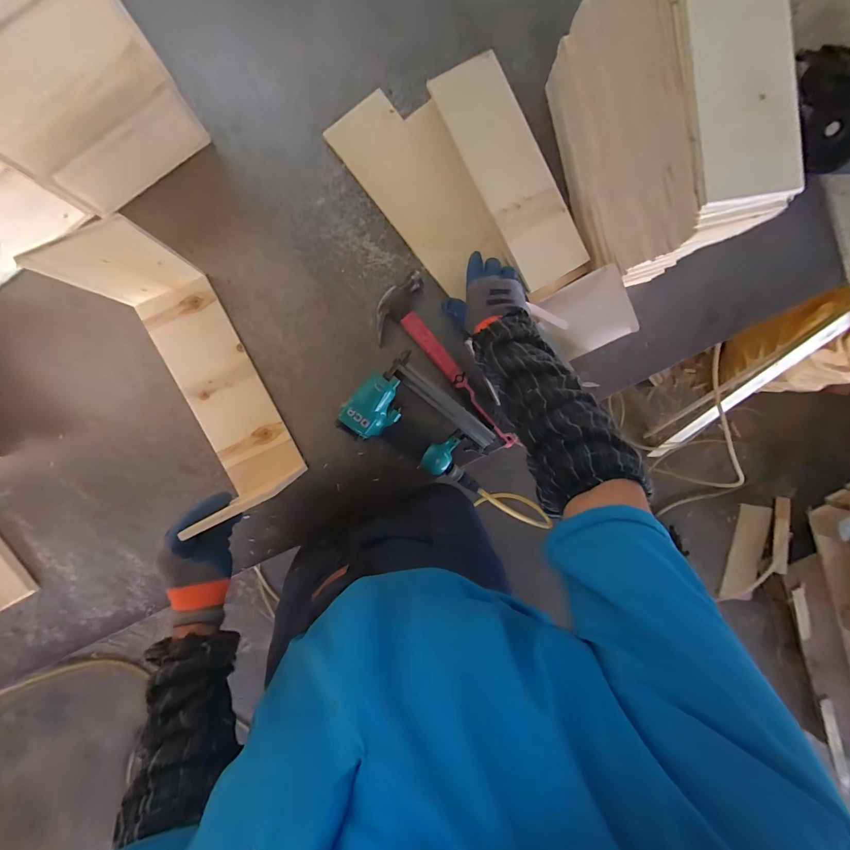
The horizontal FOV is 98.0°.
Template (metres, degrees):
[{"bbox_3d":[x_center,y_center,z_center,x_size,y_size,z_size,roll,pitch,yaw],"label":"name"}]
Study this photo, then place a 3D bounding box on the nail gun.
[{"bbox_3d":[0.000,0.003,0.607,0.250,0.049,0.152,34,90,-6],"label":"nail gun"}]

